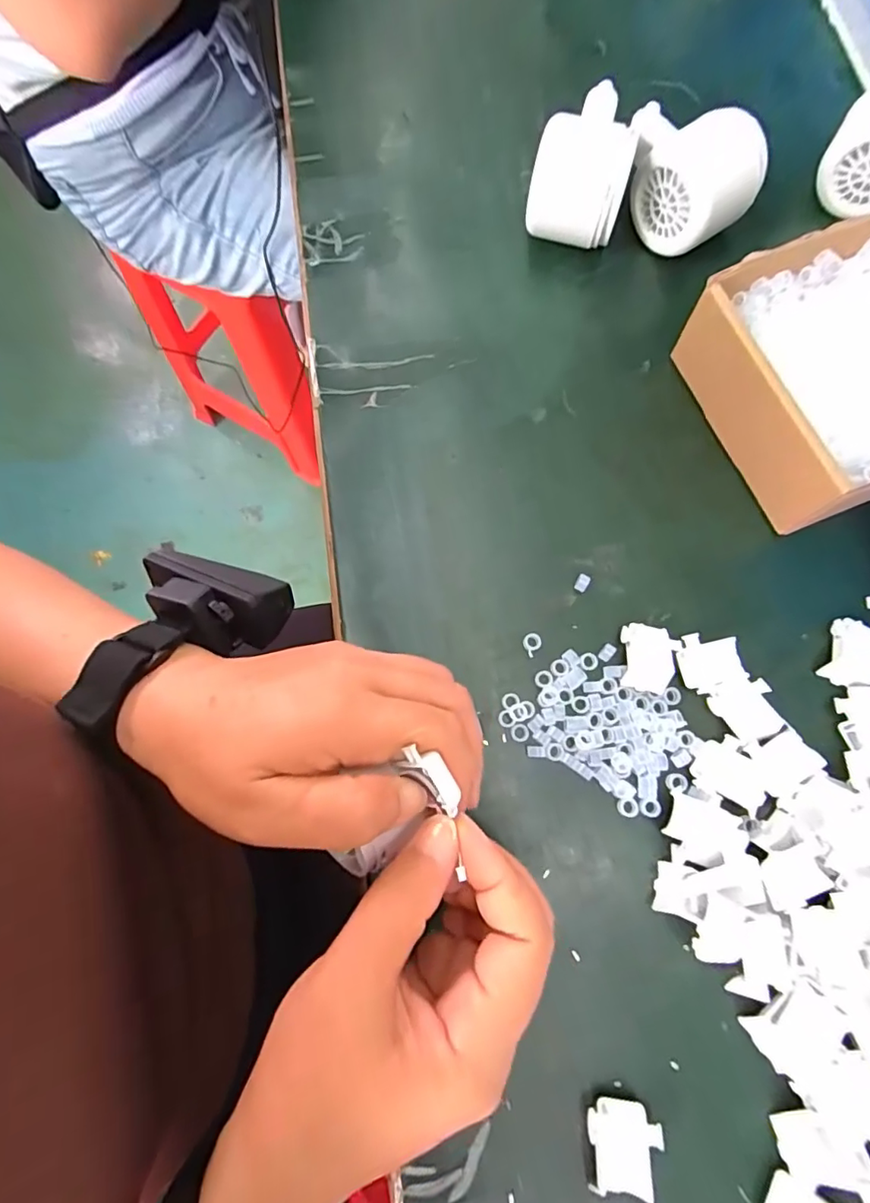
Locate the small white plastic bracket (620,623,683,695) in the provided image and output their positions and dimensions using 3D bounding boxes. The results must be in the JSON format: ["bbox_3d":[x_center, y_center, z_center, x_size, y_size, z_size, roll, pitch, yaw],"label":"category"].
[{"bbox_3d":[0.109,0.029,0.270,0.028,0.004,0.033,13,76,5],"label":"small white plastic bracket"}]

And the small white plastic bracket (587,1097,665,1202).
[{"bbox_3d":[0.078,0.226,0.220,0.029,0.014,0.030,2,76,2],"label":"small white plastic bracket"}]

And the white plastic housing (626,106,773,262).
[{"bbox_3d":[0.151,-0.250,0.320,0.044,0.064,0.066,-35,77,-7],"label":"white plastic housing"}]

